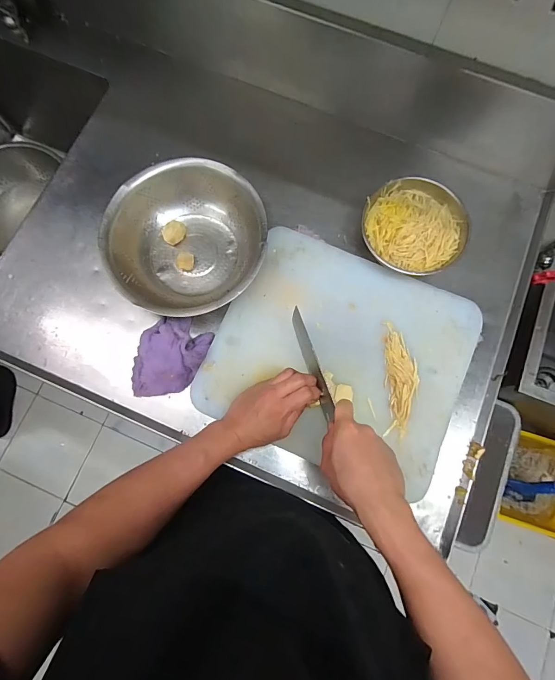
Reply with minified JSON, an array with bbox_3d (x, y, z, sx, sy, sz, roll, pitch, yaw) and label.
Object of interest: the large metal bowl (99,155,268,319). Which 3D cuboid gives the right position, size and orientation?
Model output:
[{"bbox_3d":[-0.147,-0.160,0.579,0.247,0.088,0.250,0,78,0],"label":"large metal bowl"}]

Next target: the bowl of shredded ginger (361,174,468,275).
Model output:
[{"bbox_3d":[0.231,-0.192,0.583,0.162,0.059,0.173,0,78,0],"label":"bowl of shredded ginger"}]

